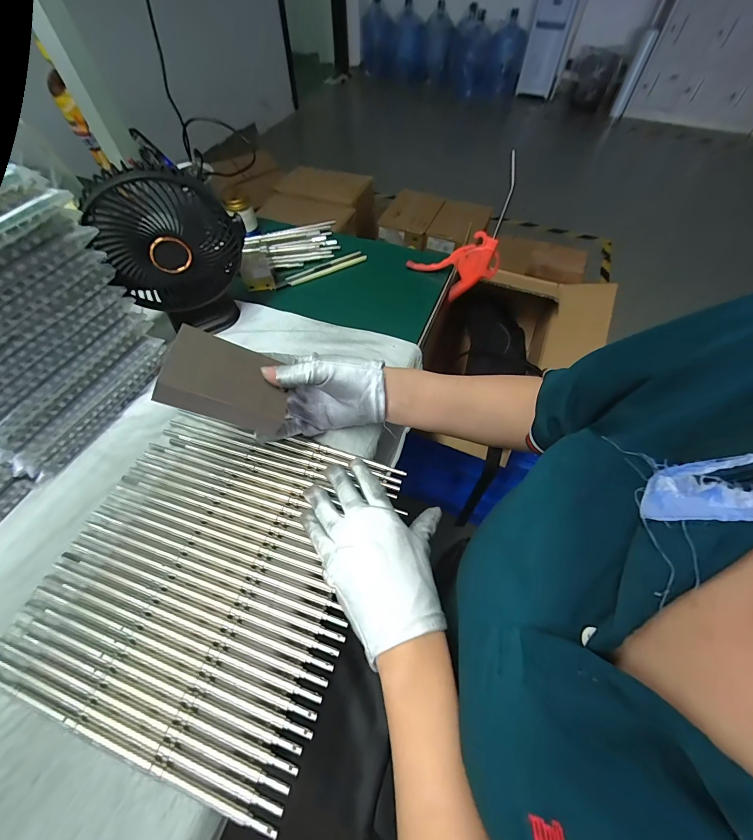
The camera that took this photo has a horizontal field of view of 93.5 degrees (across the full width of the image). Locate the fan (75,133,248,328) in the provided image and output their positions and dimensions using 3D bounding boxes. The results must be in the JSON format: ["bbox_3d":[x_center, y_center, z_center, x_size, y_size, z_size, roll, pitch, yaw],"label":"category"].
[{"bbox_3d":[-0.234,-0.198,0.410,0.138,0.197,0.087,-39,63,-21],"label":"fan"}]

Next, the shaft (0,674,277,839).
[{"bbox_3d":[-0.186,0.225,0.246,0.257,0.006,0.007,15,58,12],"label":"shaft"}]

